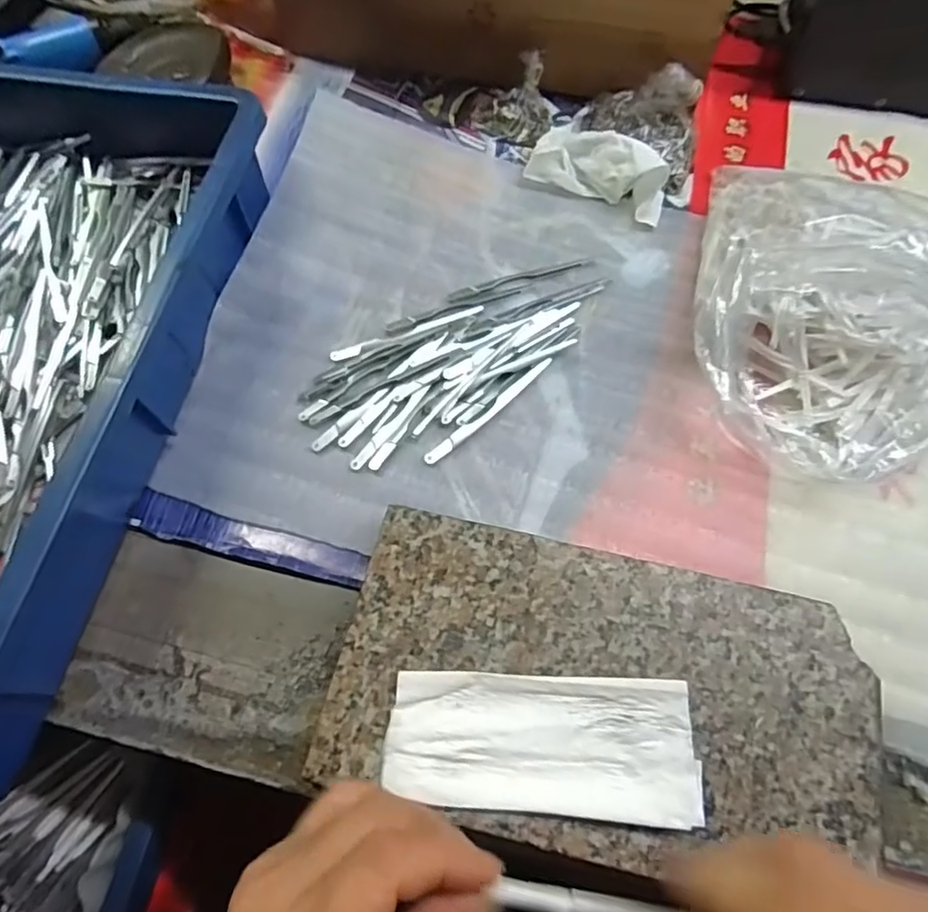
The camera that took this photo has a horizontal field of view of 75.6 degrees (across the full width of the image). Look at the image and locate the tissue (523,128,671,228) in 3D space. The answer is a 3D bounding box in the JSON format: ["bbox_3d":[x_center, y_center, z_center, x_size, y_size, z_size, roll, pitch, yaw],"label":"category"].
[{"bbox_3d":[0.095,-0.200,0.416,0.097,0.039,0.046,21,68,11],"label":"tissue"}]

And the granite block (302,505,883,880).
[{"bbox_3d":[0.062,0.113,0.287,0.239,0.030,0.130,12,66,7],"label":"granite block"}]

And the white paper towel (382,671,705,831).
[{"bbox_3d":[0.033,0.125,0.262,0.130,0.011,0.055,3,66,3],"label":"white paper towel"}]

